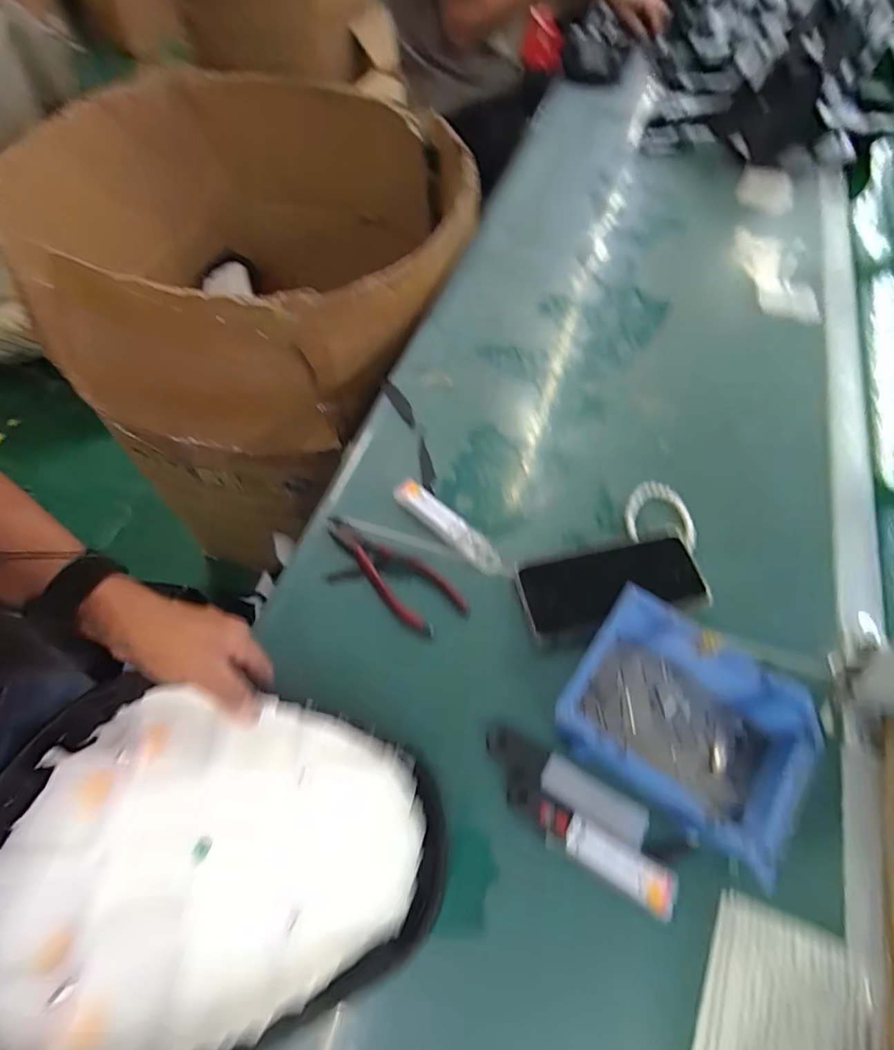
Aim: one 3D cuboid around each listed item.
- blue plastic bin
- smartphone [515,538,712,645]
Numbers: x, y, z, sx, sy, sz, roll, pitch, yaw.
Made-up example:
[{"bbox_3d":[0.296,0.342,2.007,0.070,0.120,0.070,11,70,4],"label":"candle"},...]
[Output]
[{"bbox_3d":[0.177,0.151,0.387,0.171,0.076,0.117,32,65,16],"label":"blue plastic bin"},{"bbox_3d":[0.150,0.056,0.466,0.160,0.012,0.078,-10,67,-2],"label":"smartphone"}]

